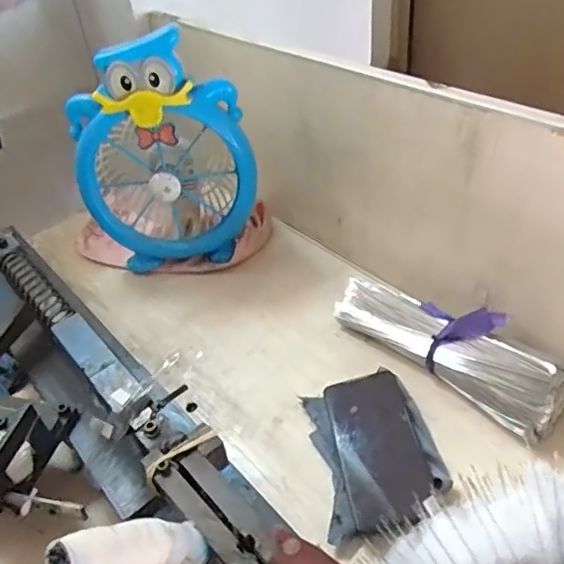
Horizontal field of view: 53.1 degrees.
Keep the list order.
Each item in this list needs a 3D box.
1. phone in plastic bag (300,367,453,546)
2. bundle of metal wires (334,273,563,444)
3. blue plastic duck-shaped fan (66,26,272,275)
[{"bbox_3d":[0.088,0.159,0.537,0.109,0.033,0.160,-10,42,-3],"label":"phone in plastic bag"},{"bbox_3d":[0.177,0.062,0.604,0.084,0.071,0.258,-33,47,-26],"label":"bundle of metal wires"},{"bbox_3d":[-0.172,-0.171,0.754,0.242,0.306,0.190,-21,43,-15],"label":"blue plastic duck-shaped fan"}]

